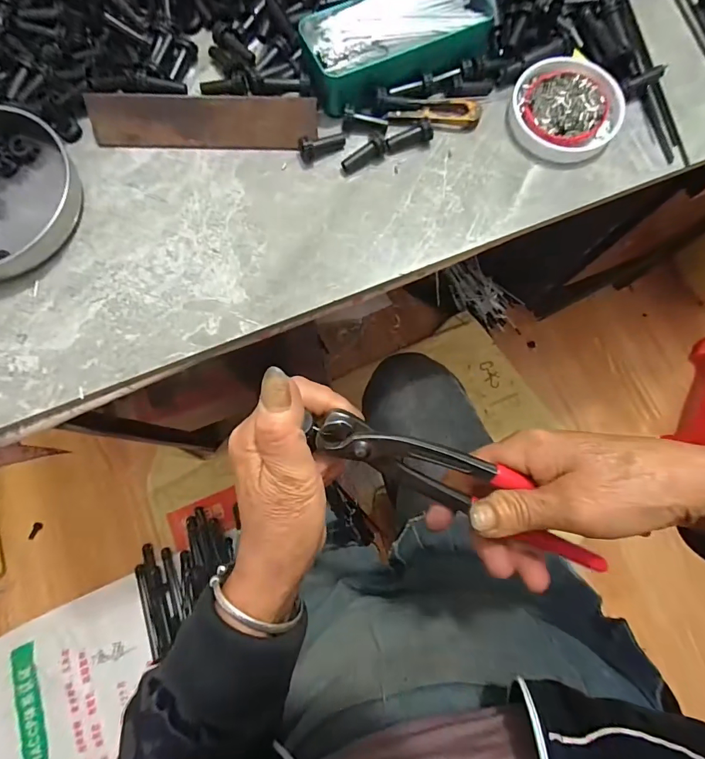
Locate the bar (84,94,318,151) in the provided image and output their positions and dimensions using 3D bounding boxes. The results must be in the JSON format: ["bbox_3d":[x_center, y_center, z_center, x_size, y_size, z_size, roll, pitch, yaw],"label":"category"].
[{"bbox_3d":[-0.119,-0.206,0.343,0.179,0.006,0.037,0,122,0],"label":"bar"}]

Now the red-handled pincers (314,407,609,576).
[{"bbox_3d":[0.073,0.065,0.249,0.196,0.030,0.034,28,84,-11],"label":"red-handled pincers"}]

